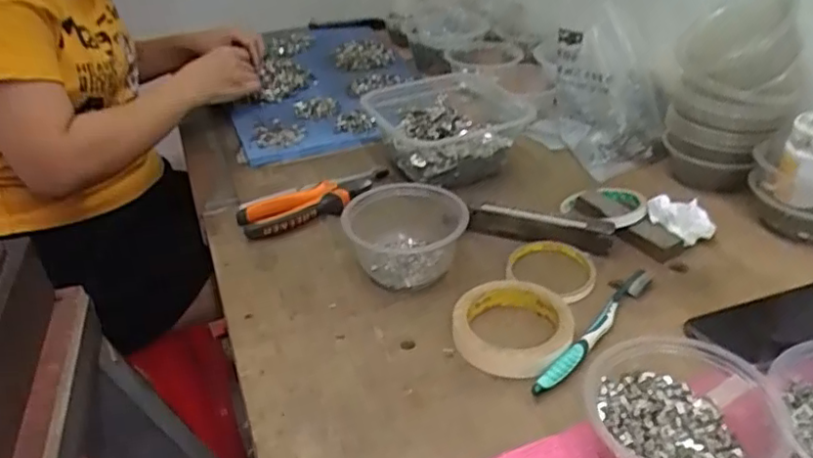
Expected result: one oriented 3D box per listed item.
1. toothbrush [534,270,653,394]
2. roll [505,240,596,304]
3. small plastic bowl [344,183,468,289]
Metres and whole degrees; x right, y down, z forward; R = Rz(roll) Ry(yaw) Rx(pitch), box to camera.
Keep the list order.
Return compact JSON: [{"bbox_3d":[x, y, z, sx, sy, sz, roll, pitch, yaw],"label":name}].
[{"bbox_3d":[0.162,0.080,0.539,0.017,0.012,0.184,24,42,35],"label":"toothbrush"},{"bbox_3d":[0.143,0.037,0.617,0.082,0.019,0.081,-3,34,2],"label":"roll"},{"bbox_3d":[0.000,0.006,0.619,0.115,0.059,0.094,-10,34,-8],"label":"small plastic bowl"}]

